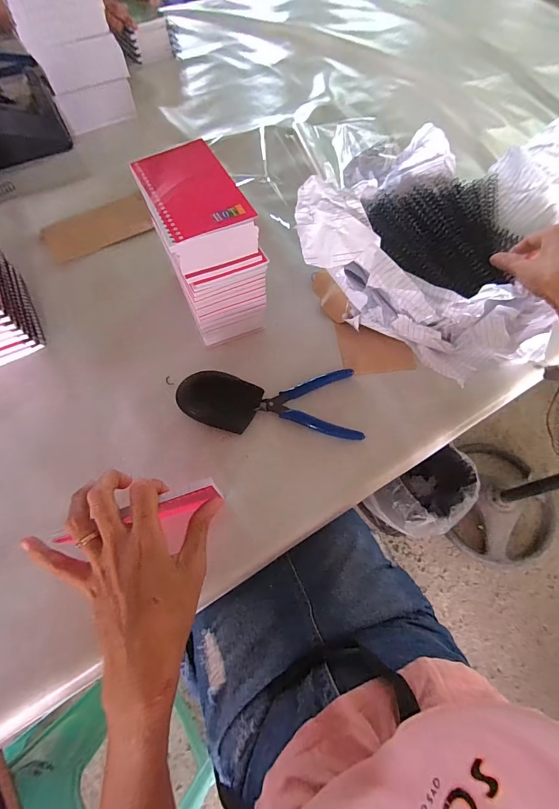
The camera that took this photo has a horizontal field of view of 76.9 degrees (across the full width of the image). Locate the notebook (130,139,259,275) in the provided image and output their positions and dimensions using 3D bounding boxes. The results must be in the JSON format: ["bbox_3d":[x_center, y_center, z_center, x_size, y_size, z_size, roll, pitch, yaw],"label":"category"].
[{"bbox_3d":[-0.085,-0.197,0.355,0.087,0.042,0.132,-23,68,-12],"label":"notebook"}]

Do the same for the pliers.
[{"bbox_3d":[-0.010,-0.004,0.395,0.198,0.026,0.082,-2,65,-3],"label":"pliers"}]

